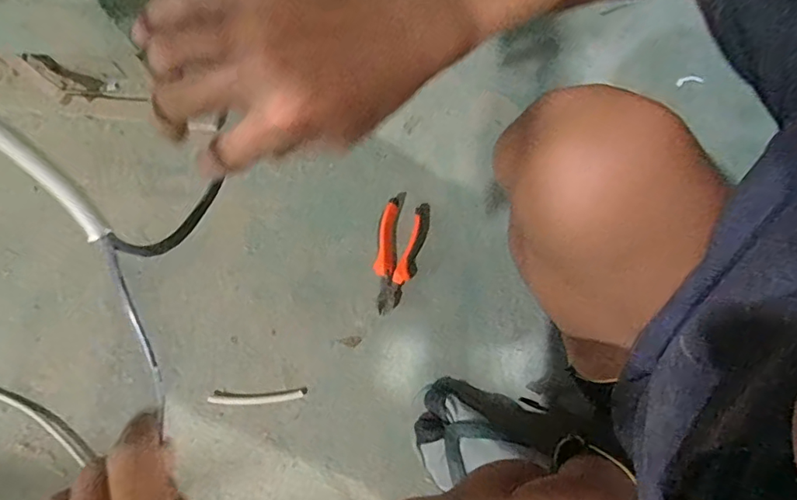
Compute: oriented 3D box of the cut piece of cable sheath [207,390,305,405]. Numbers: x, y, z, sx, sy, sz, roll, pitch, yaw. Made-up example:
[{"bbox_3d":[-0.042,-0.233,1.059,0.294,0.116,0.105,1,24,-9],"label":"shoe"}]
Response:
[{"bbox_3d":[-0.183,0.192,0.658,0.118,0.006,0.015,-4,76,-1],"label":"cut piece of cable sheath"}]

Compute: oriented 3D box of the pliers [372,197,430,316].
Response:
[{"bbox_3d":[-0.003,0.006,0.694,0.062,0.022,0.154,14,77,4],"label":"pliers"}]

